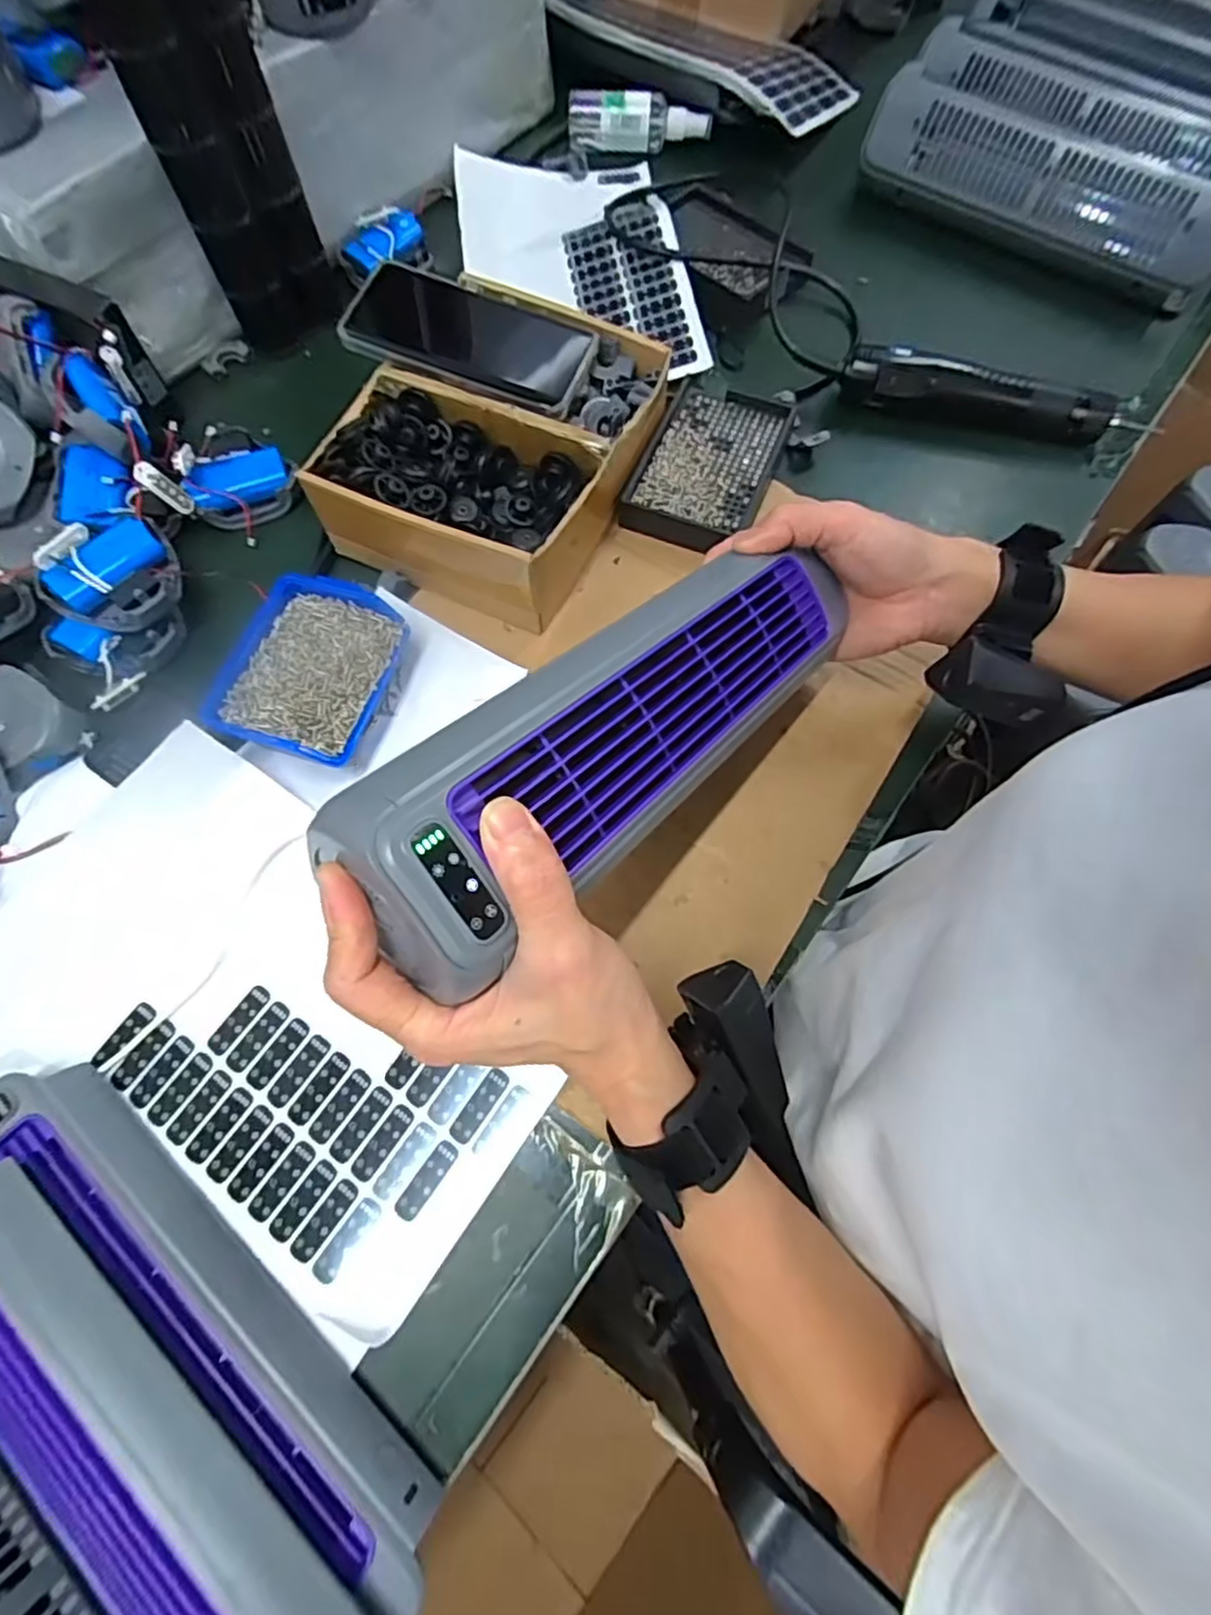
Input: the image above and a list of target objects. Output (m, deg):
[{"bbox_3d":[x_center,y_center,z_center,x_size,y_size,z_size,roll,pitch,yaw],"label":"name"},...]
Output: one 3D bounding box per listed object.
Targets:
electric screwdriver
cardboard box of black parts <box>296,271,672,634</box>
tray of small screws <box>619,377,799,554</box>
[{"bbox_3d":[0.292,-0.306,0.508,0.221,0.038,0.029,13,69,4],"label":"electric screwdriver"},{"bbox_3d":[-0.072,-0.243,0.454,0.176,0.061,0.208,25,71,9],"label":"cardboard box of black parts"},{"bbox_3d":[0.078,-0.256,0.498,0.091,0.023,0.154,20,70,7],"label":"tray of small screws"}]

